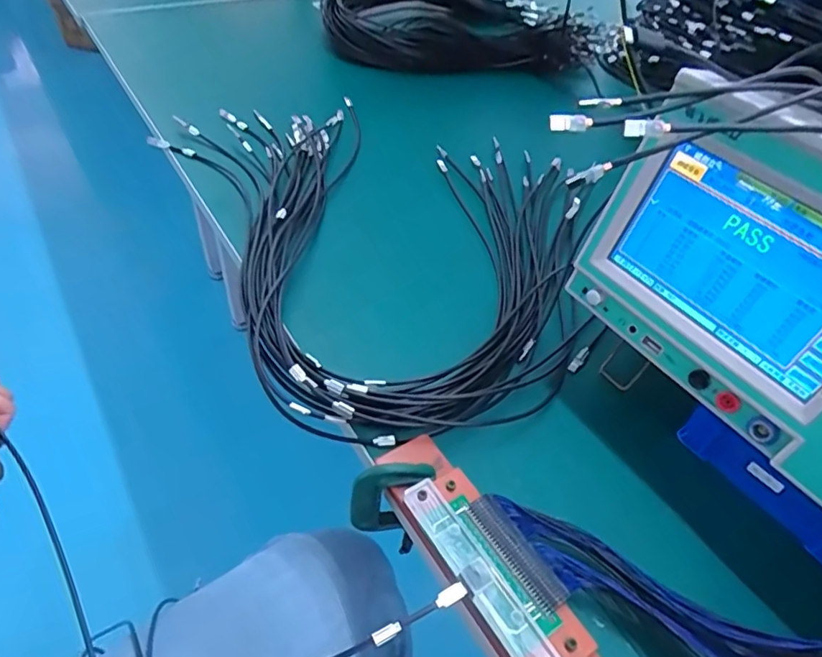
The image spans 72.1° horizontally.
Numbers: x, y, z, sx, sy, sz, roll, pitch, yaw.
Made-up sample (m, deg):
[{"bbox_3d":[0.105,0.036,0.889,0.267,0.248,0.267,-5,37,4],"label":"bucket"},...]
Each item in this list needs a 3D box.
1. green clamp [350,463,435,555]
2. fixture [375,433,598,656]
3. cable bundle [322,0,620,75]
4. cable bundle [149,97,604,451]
[{"bbox_3d":[-0.017,0.143,0.438,0.059,0.129,0.014,-10,48,-15],"label":"green clamp"},{"bbox_3d":[0.045,0.144,0.369,0.056,0.022,0.186,-24,53,-26],"label":"fixture"},{"bbox_3d":[0.085,-0.567,1.013,0.481,0.117,0.353,-7,48,-13],"label":"cable bundle"},{"bbox_3d":[0.002,-0.123,0.619,0.424,0.024,0.541,-19,52,-23],"label":"cable bundle"}]

